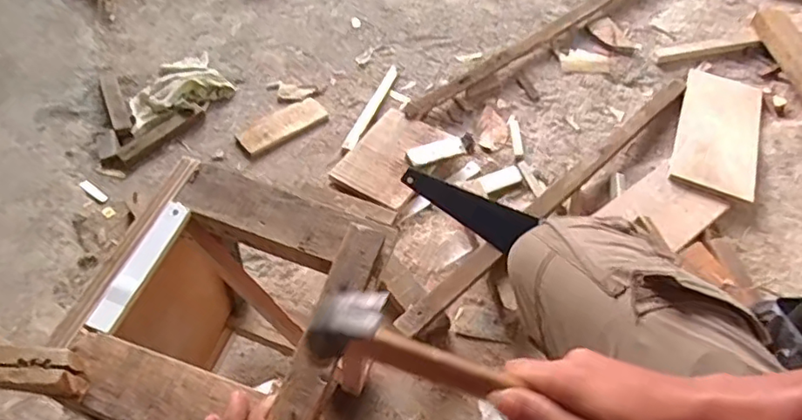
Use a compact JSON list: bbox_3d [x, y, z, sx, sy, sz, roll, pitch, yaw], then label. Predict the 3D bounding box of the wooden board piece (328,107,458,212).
[{"bbox_3d":[-0.009,-0.101,1.010,0.142,0.021,0.203,29,58,16],"label":"wooden board piece"}]

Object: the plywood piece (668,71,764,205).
[{"bbox_3d":[0.569,-0.142,1.008,0.141,0.016,0.333,27,49,8],"label":"plywood piece"}]

